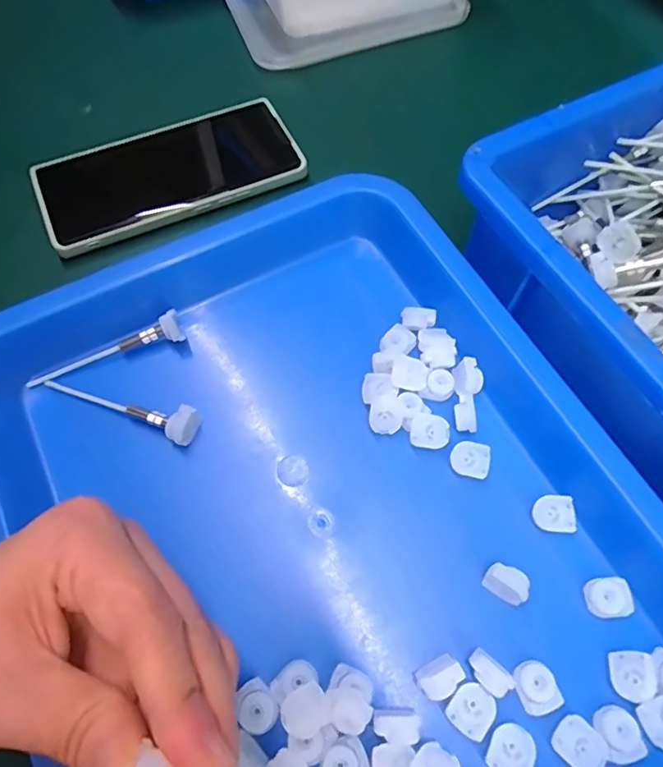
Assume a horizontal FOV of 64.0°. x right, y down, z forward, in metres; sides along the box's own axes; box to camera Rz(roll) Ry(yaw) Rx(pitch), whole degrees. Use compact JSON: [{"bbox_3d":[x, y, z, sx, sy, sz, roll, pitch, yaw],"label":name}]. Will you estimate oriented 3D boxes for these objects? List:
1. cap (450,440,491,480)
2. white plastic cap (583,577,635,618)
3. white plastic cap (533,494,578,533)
[{"bbox_3d":[0.068,0.037,0.261,0.019,0.004,0.016,9,67,5],"label":"cap"},{"bbox_3d":[0.124,0.096,0.238,0.019,0.006,0.016,-6,67,-1],"label":"white plastic cap"},{"bbox_3d":[0.106,0.062,0.252,0.018,0.006,0.017,1,67,1],"label":"white plastic cap"}]

